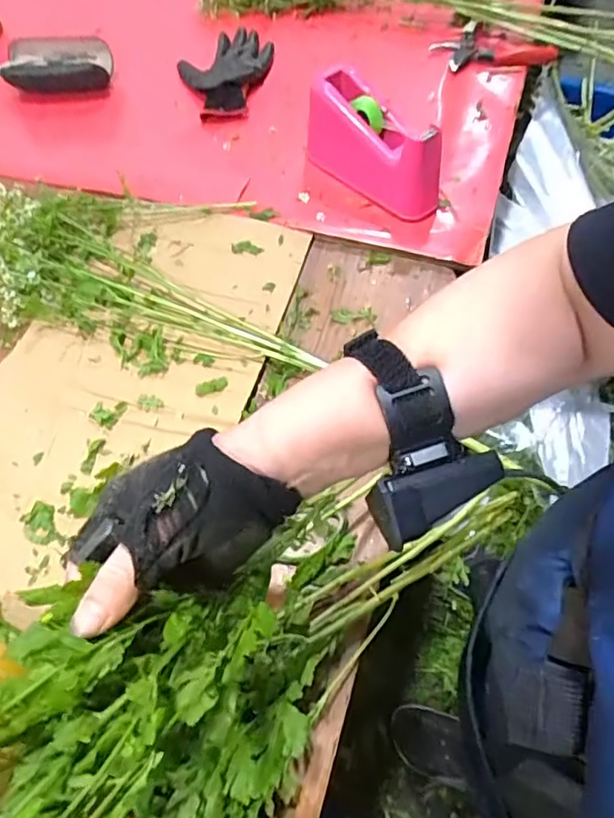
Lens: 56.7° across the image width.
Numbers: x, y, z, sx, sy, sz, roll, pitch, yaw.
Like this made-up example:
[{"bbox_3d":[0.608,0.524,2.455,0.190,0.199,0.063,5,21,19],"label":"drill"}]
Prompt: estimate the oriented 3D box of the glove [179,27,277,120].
[{"bbox_3d":[-0.116,-0.513,0.861,0.145,0.030,0.190,-14,63,-4],"label":"glove"}]

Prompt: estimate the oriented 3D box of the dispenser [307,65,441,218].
[{"bbox_3d":[0.084,-0.326,0.720,0.078,0.107,0.197,-35,66,-14],"label":"dispenser"}]

